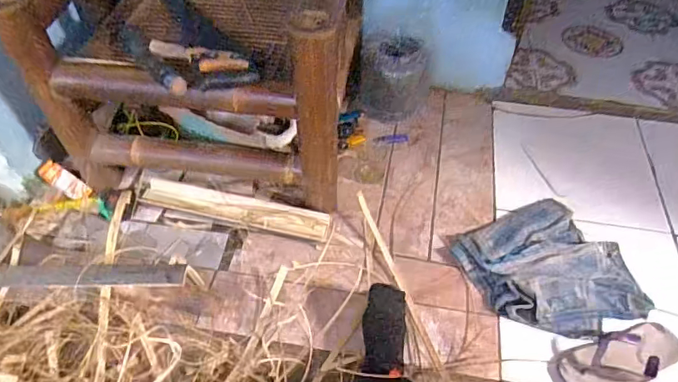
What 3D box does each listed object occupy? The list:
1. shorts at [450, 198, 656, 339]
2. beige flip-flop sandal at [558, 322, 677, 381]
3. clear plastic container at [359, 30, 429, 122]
[{"bbox_3d":[0.446,0.165,0.981,0.314,0.044,0.314,0,50,0],"label":"shorts"},{"bbox_3d":[0.532,0.317,0.874,0.244,0.048,0.106,-18,53,-15],"label":"beige flip-flop sandal"},{"bbox_3d":[0.150,-0.302,1.241,0.186,0.201,0.149,1,50,0],"label":"clear plastic container"}]

